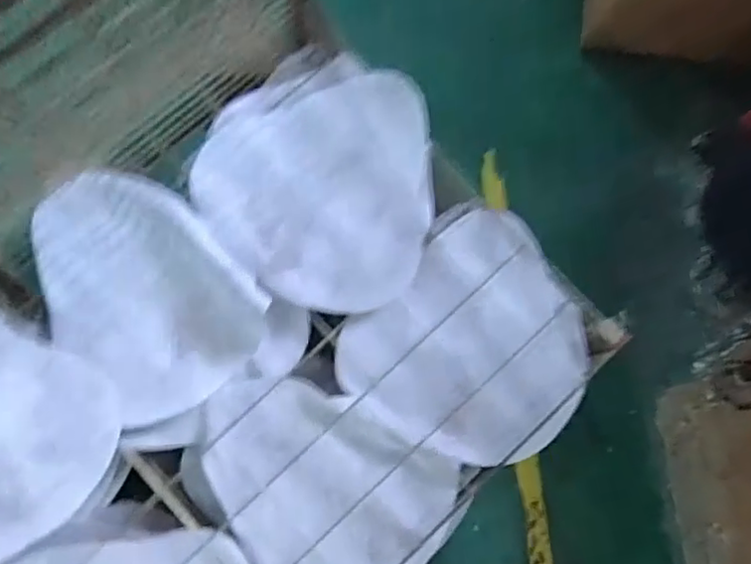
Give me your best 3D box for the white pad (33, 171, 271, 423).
[{"bbox_3d":[-0.322,0.006,0.885,0.238,0.028,0.346,-42,82,-9],"label":"white pad"}]

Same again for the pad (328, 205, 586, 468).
[{"bbox_3d":[0.147,0.093,0.908,0.326,0.029,0.299,-43,82,-9],"label":"pad"}]

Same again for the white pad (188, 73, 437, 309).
[{"bbox_3d":[-0.087,-0.133,0.927,0.320,0.026,0.332,1,78,-1],"label":"white pad"}]

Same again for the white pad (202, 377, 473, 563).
[{"bbox_3d":[-0.055,0.264,0.867,0.282,0.036,0.334,-29,80,-7],"label":"white pad"}]

